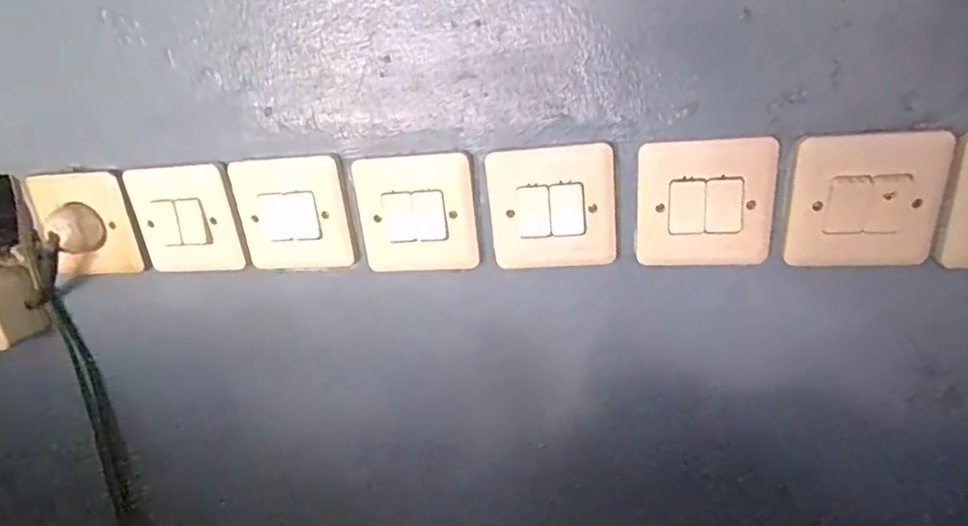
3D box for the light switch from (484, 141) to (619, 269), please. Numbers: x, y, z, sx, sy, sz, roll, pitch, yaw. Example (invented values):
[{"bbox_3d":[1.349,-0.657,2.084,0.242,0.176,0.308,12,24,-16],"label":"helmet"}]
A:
[{"bbox_3d":[0.044,-0.035,0.365,0.080,0.075,0.009,-1,20,10],"label":"light switch"}]

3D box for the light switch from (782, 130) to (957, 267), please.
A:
[{"bbox_3d":[0.220,-0.034,0.329,0.080,0.077,0.013,-1,20,11],"label":"light switch"}]

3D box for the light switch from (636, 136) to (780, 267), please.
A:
[{"bbox_3d":[0.134,-0.036,0.348,0.078,0.075,0.009,-1,20,10],"label":"light switch"}]

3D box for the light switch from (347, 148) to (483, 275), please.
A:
[{"bbox_3d":[-0.044,-0.033,0.384,0.081,0.078,0.011,-2,20,8],"label":"light switch"}]

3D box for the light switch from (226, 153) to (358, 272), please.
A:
[{"bbox_3d":[-0.132,-0.033,0.398,0.081,0.078,0.009,0,21,12],"label":"light switch"}]

